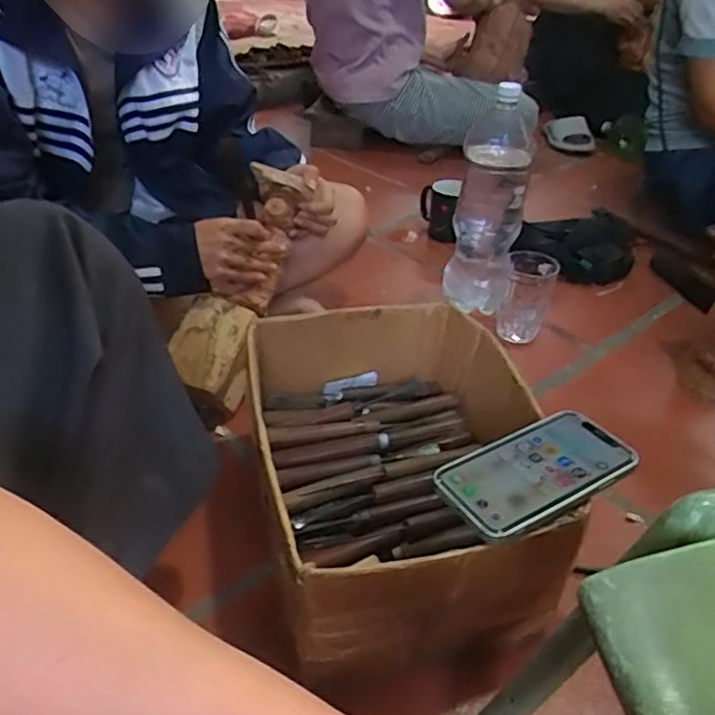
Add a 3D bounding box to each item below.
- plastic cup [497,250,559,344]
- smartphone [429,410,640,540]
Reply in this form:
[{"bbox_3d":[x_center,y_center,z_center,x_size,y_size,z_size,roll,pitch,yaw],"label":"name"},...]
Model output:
[{"bbox_3d":[0.243,-0.083,0.906,0.069,0.110,0.077,14,37,16],"label":"plastic cup"},{"bbox_3d":[0.136,0.084,0.475,0.149,0.015,0.079,-18,40,-26],"label":"smartphone"}]

